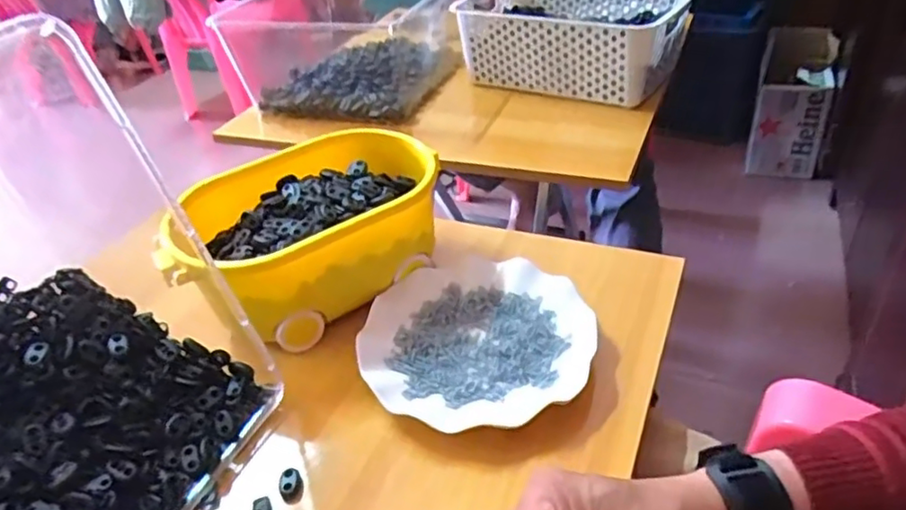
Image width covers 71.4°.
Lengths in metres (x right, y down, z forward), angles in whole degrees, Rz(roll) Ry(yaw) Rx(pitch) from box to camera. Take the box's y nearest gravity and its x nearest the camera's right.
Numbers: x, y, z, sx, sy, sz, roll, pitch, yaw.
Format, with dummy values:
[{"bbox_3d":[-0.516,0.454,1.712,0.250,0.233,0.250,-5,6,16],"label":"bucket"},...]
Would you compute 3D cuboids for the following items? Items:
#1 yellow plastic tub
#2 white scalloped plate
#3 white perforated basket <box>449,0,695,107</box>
[{"bbox_3d":[-0.130,-0.022,0.572,0.237,0.088,0.170,-32,43,-29],"label":"yellow plastic tub"},{"bbox_3d":[0.020,0.064,0.506,0.173,0.024,0.181,-5,37,4],"label":"white scalloped plate"},{"bbox_3d":[0.174,-0.323,0.933,0.298,0.124,0.213,14,42,27],"label":"white perforated basket"}]

